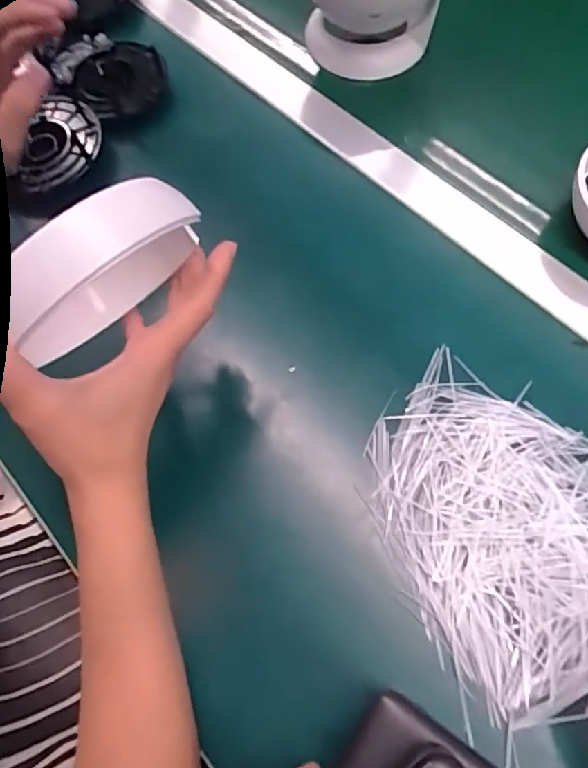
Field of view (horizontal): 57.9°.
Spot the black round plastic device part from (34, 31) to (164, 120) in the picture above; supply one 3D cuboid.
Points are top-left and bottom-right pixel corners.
[{"bbox_3d":[-0.164,-0.274,0.489,0.098,0.039,0.092,-24,67,-7],"label":"black round plastic device part"}]

